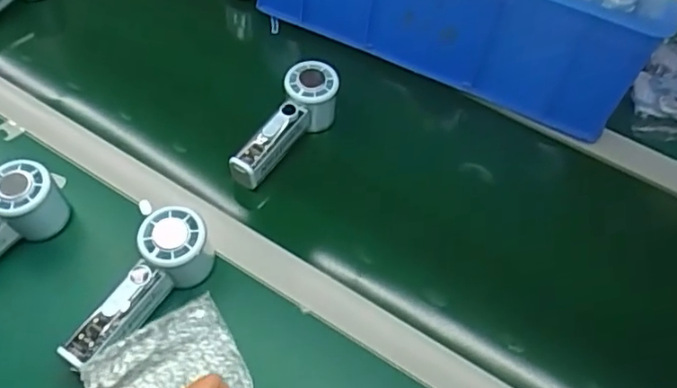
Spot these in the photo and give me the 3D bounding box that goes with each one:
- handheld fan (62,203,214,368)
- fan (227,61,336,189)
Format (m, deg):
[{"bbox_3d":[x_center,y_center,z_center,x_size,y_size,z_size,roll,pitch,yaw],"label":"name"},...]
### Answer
[{"bbox_3d":[-0.175,0.083,0.518,0.061,0.066,0.152,29,55,19],"label":"handheld fan"},{"bbox_3d":[-0.057,-0.071,0.649,0.050,0.062,0.151,31,71,20],"label":"fan"}]

